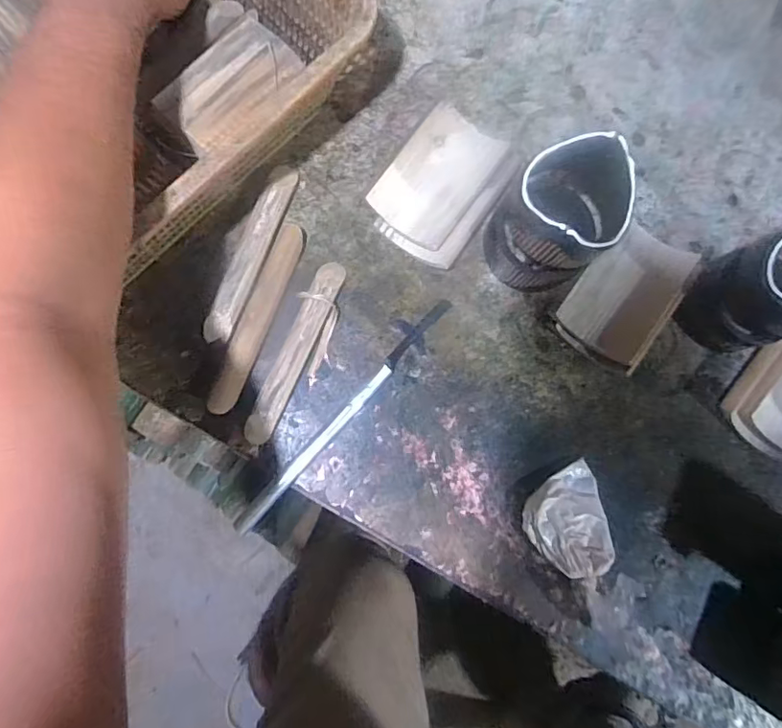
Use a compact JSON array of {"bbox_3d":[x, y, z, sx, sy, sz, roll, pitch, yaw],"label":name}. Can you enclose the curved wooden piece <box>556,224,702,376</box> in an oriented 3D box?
[{"bbox_3d":[0.195,-0.058,0.458,0.075,0.031,0.117,38,81,0],"label":"curved wooden piece"}]

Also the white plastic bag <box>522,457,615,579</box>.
[{"bbox_3d":[0.142,0.128,0.436,0.066,0.025,0.082,-11,84,-7],"label":"white plastic bag"}]

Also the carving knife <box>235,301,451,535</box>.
[{"bbox_3d":[-0.034,0.037,0.431,0.013,0.016,0.241,42,81,1],"label":"carving knife"}]

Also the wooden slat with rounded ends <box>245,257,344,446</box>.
[{"bbox_3d":[-0.071,-0.008,0.429,0.031,0.017,0.152,24,82,-2],"label":"wooden slat with rounded ends"}]

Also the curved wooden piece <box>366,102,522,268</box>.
[{"bbox_3d":[0.044,-0.149,0.455,0.088,0.026,0.125,35,81,-1],"label":"curved wooden piece"}]

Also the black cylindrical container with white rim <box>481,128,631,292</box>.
[{"bbox_3d":[0.125,-0.108,0.414,0.072,0.123,0.075,1,83,-5],"label":"black cylindrical container with white rim"}]

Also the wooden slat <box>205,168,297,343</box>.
[{"bbox_3d":[-0.111,-0.090,0.436,0.024,0.015,0.153,22,82,-3],"label":"wooden slat"}]

